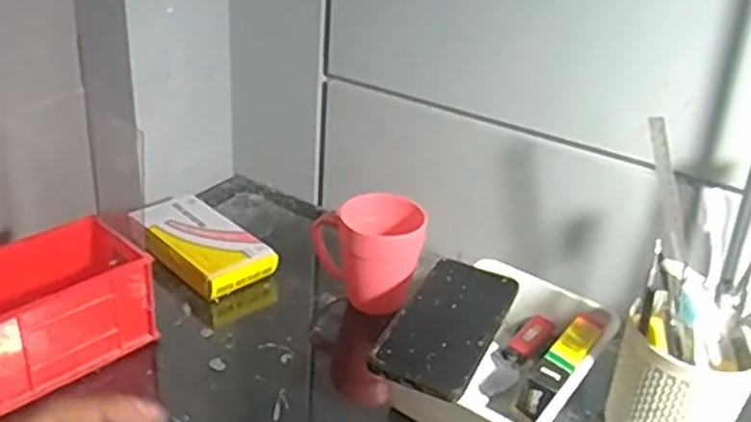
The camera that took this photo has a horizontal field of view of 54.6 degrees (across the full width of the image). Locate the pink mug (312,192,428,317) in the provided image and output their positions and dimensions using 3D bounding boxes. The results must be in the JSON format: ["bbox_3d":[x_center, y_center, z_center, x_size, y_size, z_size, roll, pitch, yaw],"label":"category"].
[{"bbox_3d":[-0.006,0.042,0.702,0.096,0.091,0.079,-2,30,-10],"label":"pink mug"}]

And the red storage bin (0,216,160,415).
[{"bbox_3d":[-0.281,0.087,0.606,0.093,0.094,0.166,27,37,34],"label":"red storage bin"}]

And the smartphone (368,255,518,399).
[{"bbox_3d":[0.061,0.090,0.598,0.076,0.009,0.163,17,32,20],"label":"smartphone"}]

